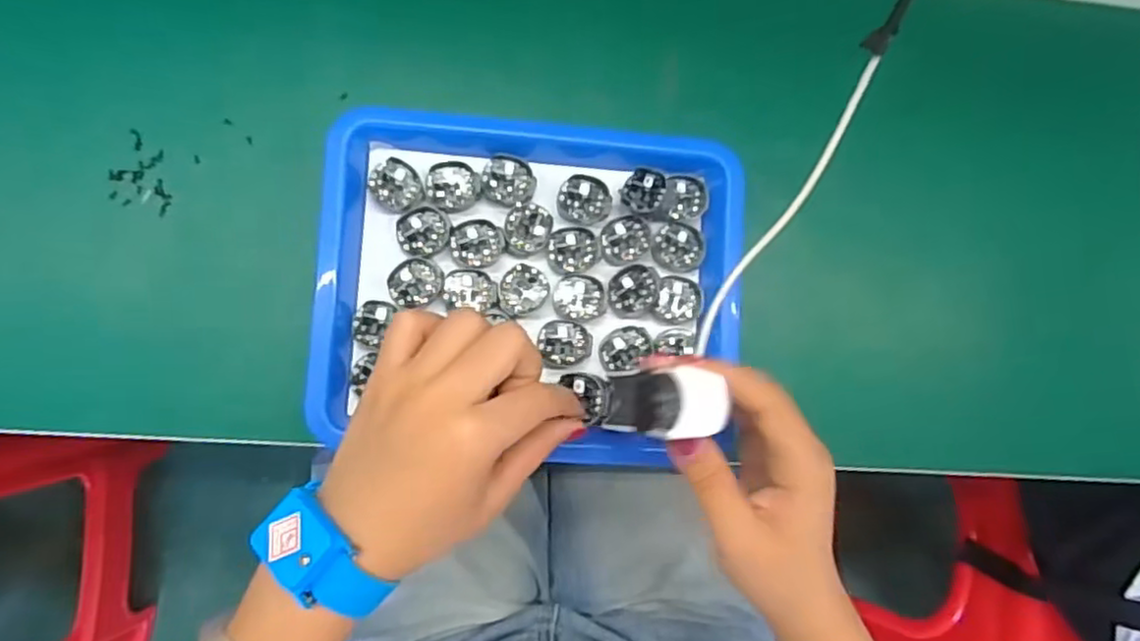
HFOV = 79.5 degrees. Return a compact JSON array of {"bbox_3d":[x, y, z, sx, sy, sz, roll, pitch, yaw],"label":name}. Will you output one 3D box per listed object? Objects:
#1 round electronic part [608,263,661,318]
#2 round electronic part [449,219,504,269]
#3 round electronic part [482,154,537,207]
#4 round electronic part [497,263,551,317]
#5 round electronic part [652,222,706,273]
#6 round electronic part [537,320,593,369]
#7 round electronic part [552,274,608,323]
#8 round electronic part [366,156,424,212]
[{"bbox_3d":[0.035,-0.016,0.369,0.026,0.006,0.028,1,84,-6],"label":"round electronic part"},{"bbox_3d":[-0.049,-0.041,0.363,0.027,0.004,0.025,-4,88,-9],"label":"round electronic part"},{"bbox_3d":[-0.032,-0.075,0.366,0.028,0.004,0.027,-4,84,-7],"label":"round electronic part"},{"bbox_3d":[-0.024,-0.016,0.365,0.027,0.004,0.027,1,84,-6],"label":"round electronic part"},{"bbox_3d":[0.060,-0.040,0.377,0.030,0.004,0.028,1,84,-6],"label":"round electronic part"},{"bbox_3d":[-0.002,0.012,0.366,0.027,0.004,0.025,1,84,-6],"label":"round electronic part"},{"bbox_3d":[0.005,-0.012,0.368,0.028,0.004,0.025,-4,84,-7],"label":"round electronic part"},{"bbox_3d":[-0.091,-0.070,0.362,0.030,0.004,0.024,44,83,-5],"label":"round electronic part"}]

